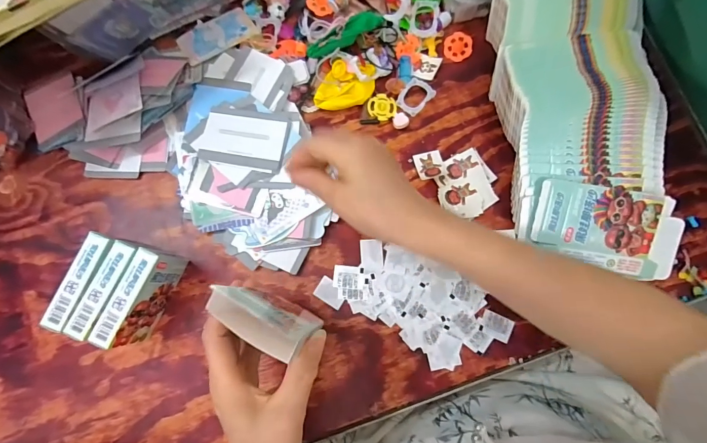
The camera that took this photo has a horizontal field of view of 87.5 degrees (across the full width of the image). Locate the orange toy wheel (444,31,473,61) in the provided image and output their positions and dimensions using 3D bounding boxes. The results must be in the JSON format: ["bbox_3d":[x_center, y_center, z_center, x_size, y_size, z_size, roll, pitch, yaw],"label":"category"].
[{"bbox_3d":[0.123,-0.206,0.436,0.033,0.004,0.033,1,95,10],"label":"orange toy wheel"}]

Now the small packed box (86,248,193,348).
[{"bbox_3d":[-0.204,0.074,0.363,0.022,0.068,0.090,24,81,5],"label":"small packed box"}]

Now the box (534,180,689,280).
[{"bbox_3d":[0.256,0.008,0.373,0.142,0.007,0.082,10,100,2],"label":"box"}]

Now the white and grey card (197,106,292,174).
[{"bbox_3d":[-0.117,-0.090,0.401,0.093,0.007,0.067,8,80,3],"label":"white and grey card"}]

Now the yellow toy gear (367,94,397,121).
[{"bbox_3d":[0.033,-0.132,0.425,0.033,0.007,0.032,0,80,1],"label":"yellow toy gear"}]

